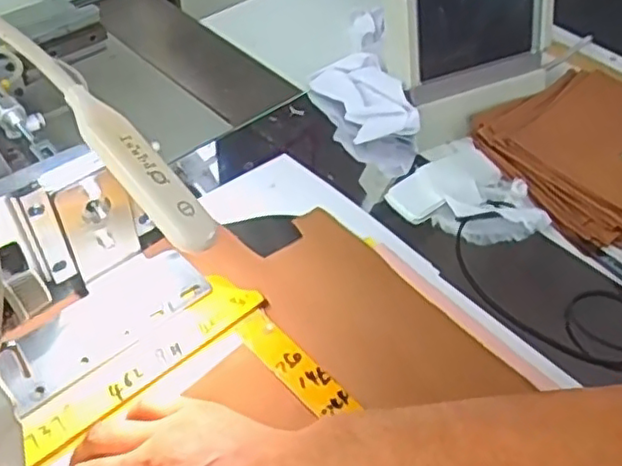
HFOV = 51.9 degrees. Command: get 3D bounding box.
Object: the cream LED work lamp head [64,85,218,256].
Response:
[{"bbox_3d":[-0.087,-0.034,0.323,0.025,0.010,0.105,-38,83,-27],"label":"cream LED work lamp head"}]

